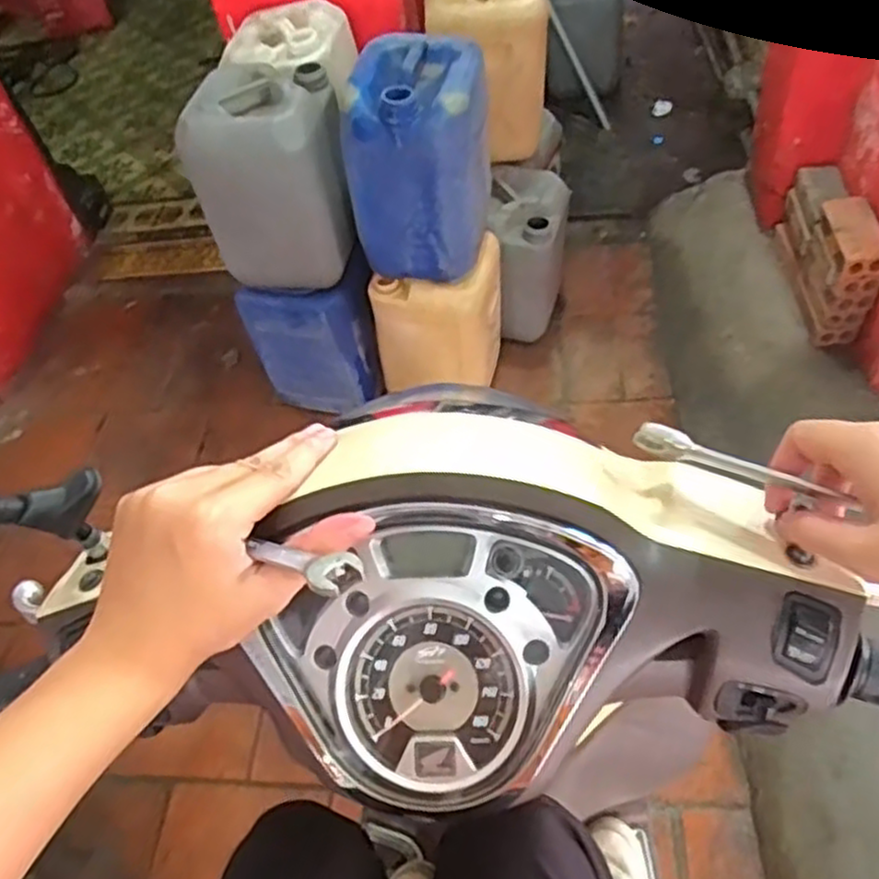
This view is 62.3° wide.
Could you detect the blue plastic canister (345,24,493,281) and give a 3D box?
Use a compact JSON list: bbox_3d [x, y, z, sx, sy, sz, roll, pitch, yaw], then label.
[{"bbox_3d":[-0.033,-0.537,1.415,0.257,0.361,0.269,2,52,11],"label":"blue plastic canister"}]

